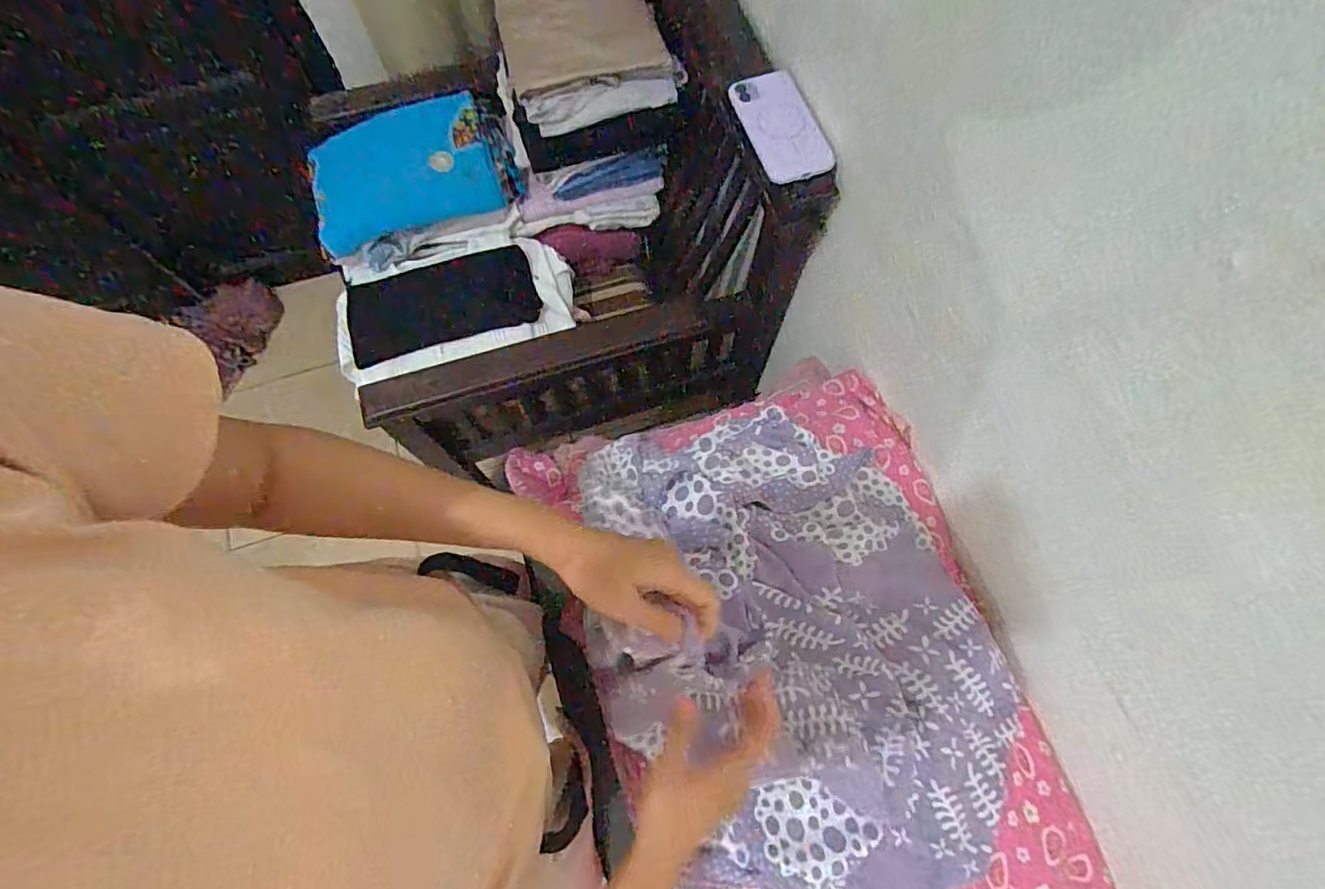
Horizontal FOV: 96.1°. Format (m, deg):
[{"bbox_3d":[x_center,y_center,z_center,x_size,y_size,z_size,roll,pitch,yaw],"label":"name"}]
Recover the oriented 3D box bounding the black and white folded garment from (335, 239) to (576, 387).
[{"bbox_3d":[-0.332,-0.239,0.981,0.357,0.068,0.261,-14,71,-6],"label":"black and white folded garment"}]

